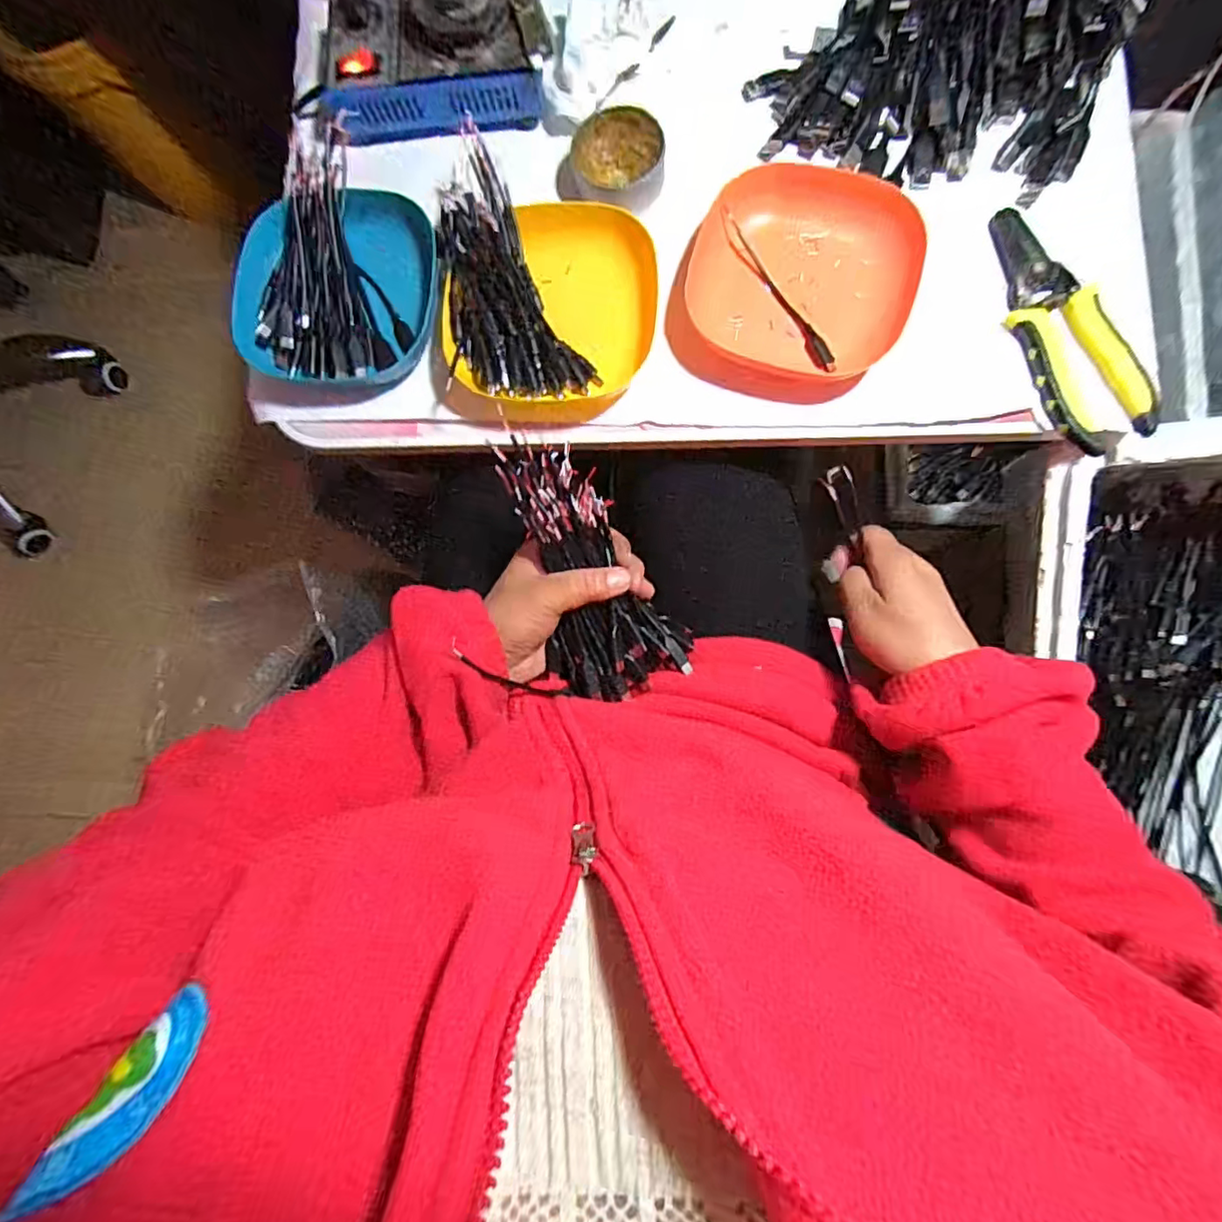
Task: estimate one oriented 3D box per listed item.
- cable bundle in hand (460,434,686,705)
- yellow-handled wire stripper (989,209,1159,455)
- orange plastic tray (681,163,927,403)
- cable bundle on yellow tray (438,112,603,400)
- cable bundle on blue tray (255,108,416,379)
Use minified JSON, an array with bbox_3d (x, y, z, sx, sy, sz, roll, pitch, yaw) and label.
[{"bbox_3d":[-0.015,-0.027,0.375,0.089,0.038,0.175,-23,109,-1],"label":"cable bundle in hand"},{"bbox_3d":[0.287,-0.183,0.372,0.062,0.012,0.166,-23,82,2],"label":"yellow-handled wire stripper"},{"bbox_3d":[0.124,-0.221,0.386,0.138,0.029,0.152,17,85,7],"label":"orange plastic tray"},{"bbox_3d":[-0.065,-0.226,0.394,0.093,0.036,0.164,-6,84,5],"label":"cable bundle on yellow tray"},{"bbox_3d":[-0.198,-0.248,0.409,0.096,0.024,0.167,-2,95,3],"label":"cable bundle on blue tray"}]

